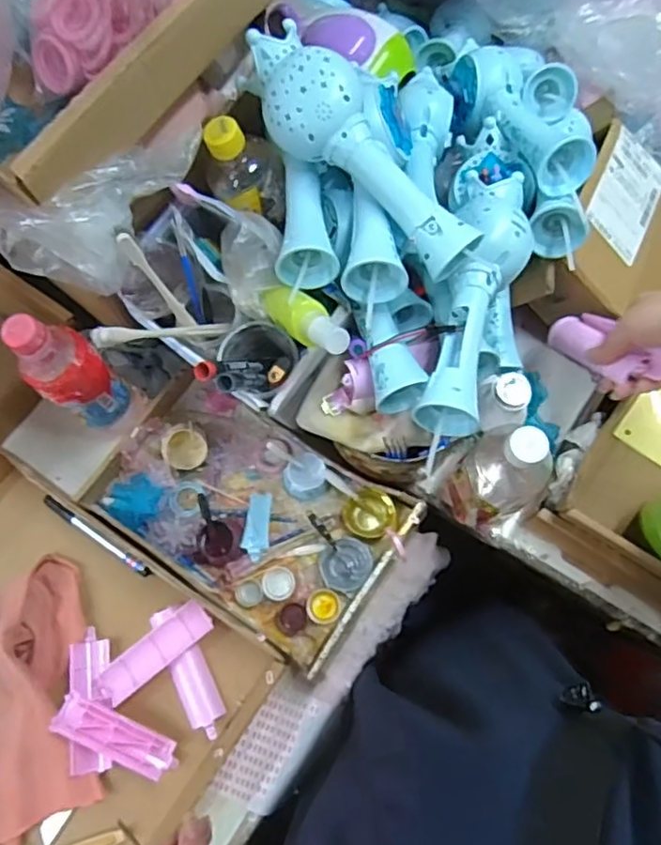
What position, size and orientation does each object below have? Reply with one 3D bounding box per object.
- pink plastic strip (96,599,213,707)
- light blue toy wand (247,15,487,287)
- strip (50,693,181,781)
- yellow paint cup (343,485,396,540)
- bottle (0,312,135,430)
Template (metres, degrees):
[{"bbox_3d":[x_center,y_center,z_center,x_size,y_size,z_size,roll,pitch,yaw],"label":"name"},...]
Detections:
[{"bbox_3d":[-0.165,0.217,0.593,0.113,0.009,0.035,-39,76,-11],"label":"pink plastic strip"},{"bbox_3d":[0.021,-0.212,0.483,0.078,0.057,0.231,-37,76,-10],"label":"light blue toy wand"},{"bbox_3d":[-0.195,0.287,0.567,0.113,0.016,0.036,24,75,7],"label":"strip"},{"bbox_3d":[0.039,0.093,0.636,0.047,0.021,0.053,42,78,12],"label":"yellow paint cup"},{"bbox_3d":[-0.234,-0.037,0.583,0.066,0.194,0.053,-43,77,-12],"label":"bottle"}]

